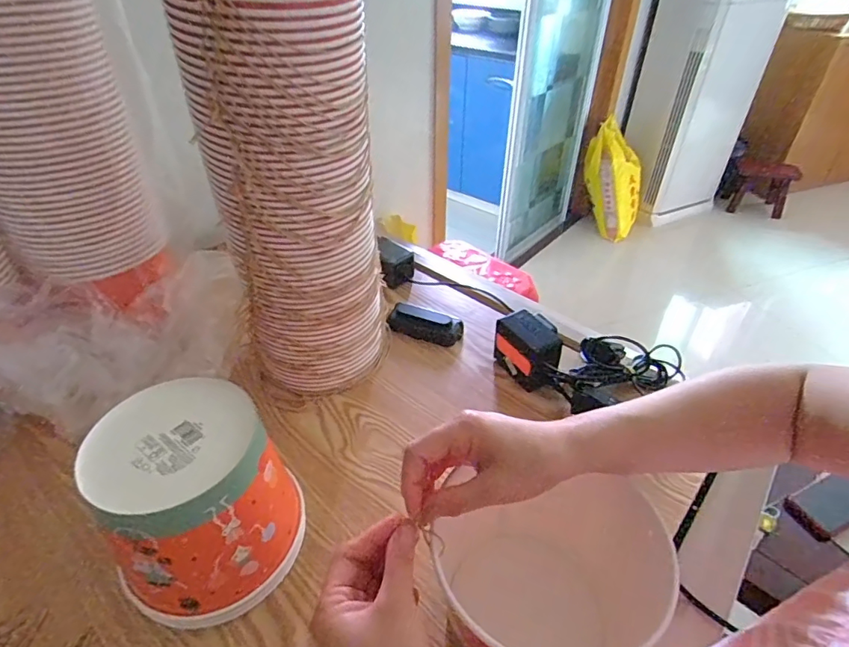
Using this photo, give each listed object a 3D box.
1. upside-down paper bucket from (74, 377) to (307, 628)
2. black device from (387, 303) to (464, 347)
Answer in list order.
[{"bbox_3d":[-0.188,0.150,0.421,0.139,0.148,0.147,-26,47,-31],"label":"upside-down paper bucket"},{"bbox_3d":[0.002,0.000,0.702,0.104,0.028,0.038,15,40,14],"label":"black device"}]

